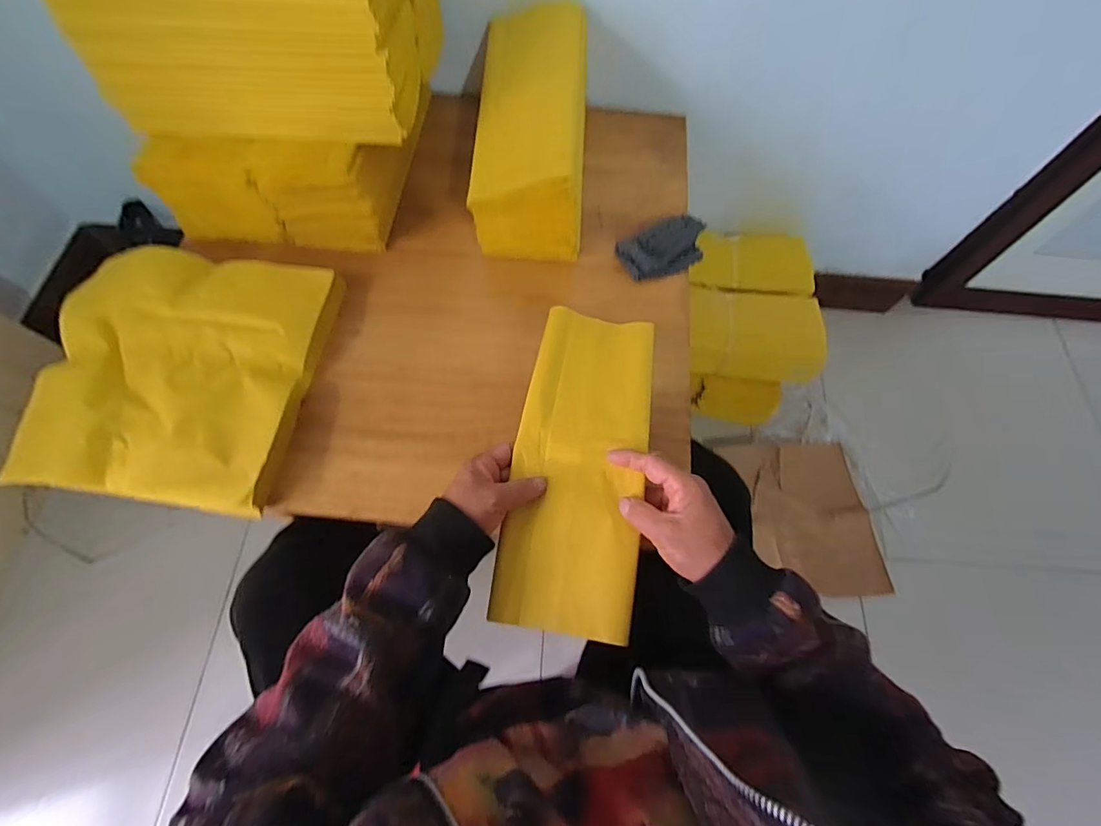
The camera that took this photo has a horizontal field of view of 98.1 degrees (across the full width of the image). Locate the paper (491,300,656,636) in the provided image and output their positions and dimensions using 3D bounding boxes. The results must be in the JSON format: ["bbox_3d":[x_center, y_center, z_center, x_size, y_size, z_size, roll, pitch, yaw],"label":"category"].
[{"bbox_3d":[0.029,0.033,0.438,0.115,0.026,0.306,8,64,2],"label":"paper"}]

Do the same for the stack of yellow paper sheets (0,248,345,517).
[{"bbox_3d":[-0.416,-0.055,0.525,0.292,0.042,0.295,7,67,2],"label":"stack of yellow paper sheets"}]

